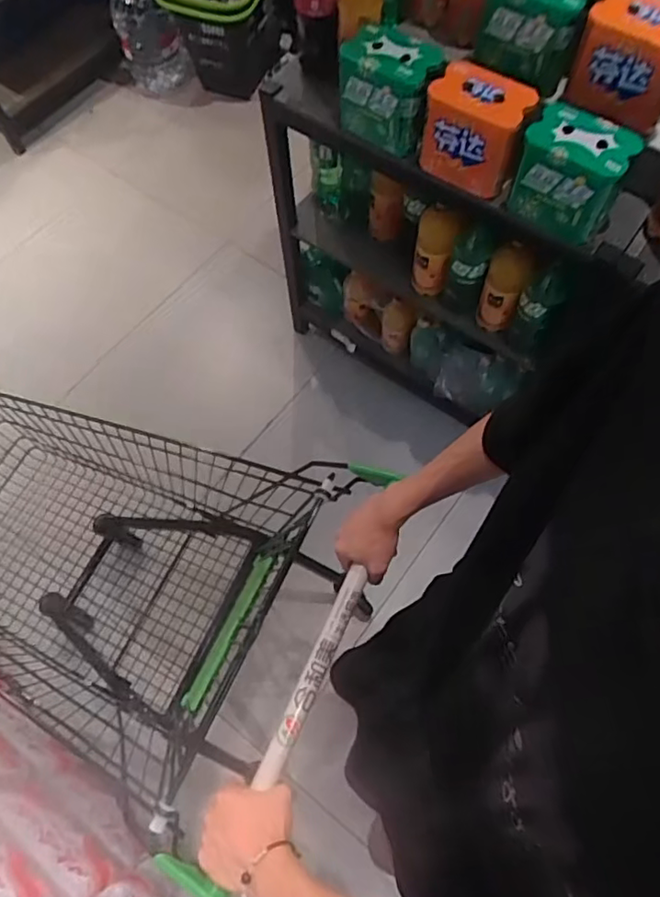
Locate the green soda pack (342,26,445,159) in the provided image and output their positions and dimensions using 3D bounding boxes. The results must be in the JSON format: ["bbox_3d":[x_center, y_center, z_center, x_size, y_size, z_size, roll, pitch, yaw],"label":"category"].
[{"bbox_3d":[0.109,-0.641,1.080,0.159,0.146,0.130,24,69,11],"label":"green soda pack"}]

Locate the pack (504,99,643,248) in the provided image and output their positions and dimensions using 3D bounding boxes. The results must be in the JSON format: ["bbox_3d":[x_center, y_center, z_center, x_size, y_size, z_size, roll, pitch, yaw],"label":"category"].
[{"bbox_3d":[0.393,-0.452,0.980,0.159,0.142,0.126,31,70,14],"label":"pack"}]

